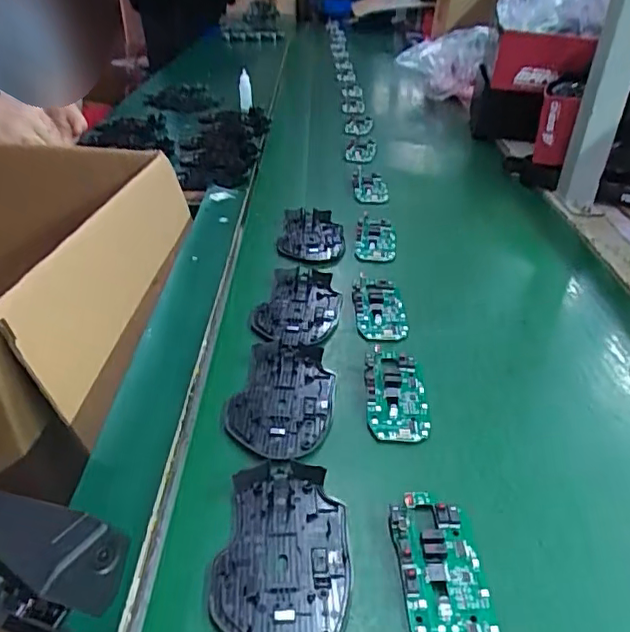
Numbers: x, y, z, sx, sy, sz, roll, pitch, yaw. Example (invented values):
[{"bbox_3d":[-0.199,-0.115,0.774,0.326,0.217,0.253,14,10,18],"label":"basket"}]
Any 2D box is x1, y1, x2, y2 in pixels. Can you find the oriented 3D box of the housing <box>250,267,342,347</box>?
[{"bbox_3d":[-0.014,-0.010,0.530,0.069,0.012,0.113,10,36,13],"label":"housing"}]

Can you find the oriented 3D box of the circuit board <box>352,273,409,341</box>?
[{"bbox_3d":[0.061,-0.009,0.531,0.046,0.014,0.083,-1,35,-4],"label":"circuit board"}]

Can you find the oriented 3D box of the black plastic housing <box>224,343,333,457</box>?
[{"bbox_3d":[-0.024,0.060,0.432,0.073,0.006,0.113,9,36,10],"label":"black plastic housing"}]

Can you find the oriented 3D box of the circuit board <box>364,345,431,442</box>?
[{"bbox_3d":[0.063,0.057,0.441,0.046,0.012,0.095,2,35,0],"label":"circuit board"}]

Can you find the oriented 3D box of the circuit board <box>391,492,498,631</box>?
[{"bbox_3d":[0.069,0.138,0.313,0.044,0.010,0.093,-1,35,-4],"label":"circuit board"}]

